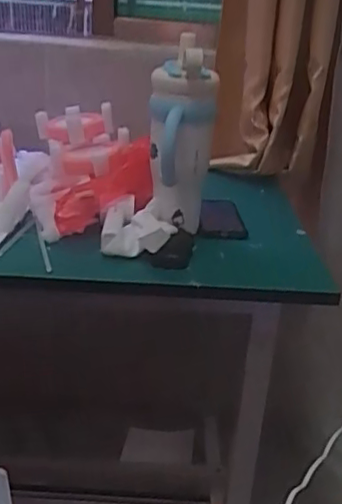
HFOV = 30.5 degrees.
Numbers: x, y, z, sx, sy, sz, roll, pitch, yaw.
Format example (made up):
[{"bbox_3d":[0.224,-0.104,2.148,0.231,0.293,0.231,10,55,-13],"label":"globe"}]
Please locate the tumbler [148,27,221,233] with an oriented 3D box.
[{"bbox_3d":[0.014,-0.161,0.933,0.096,0.265,0.111,5,23,3],"label":"tumbler"}]

